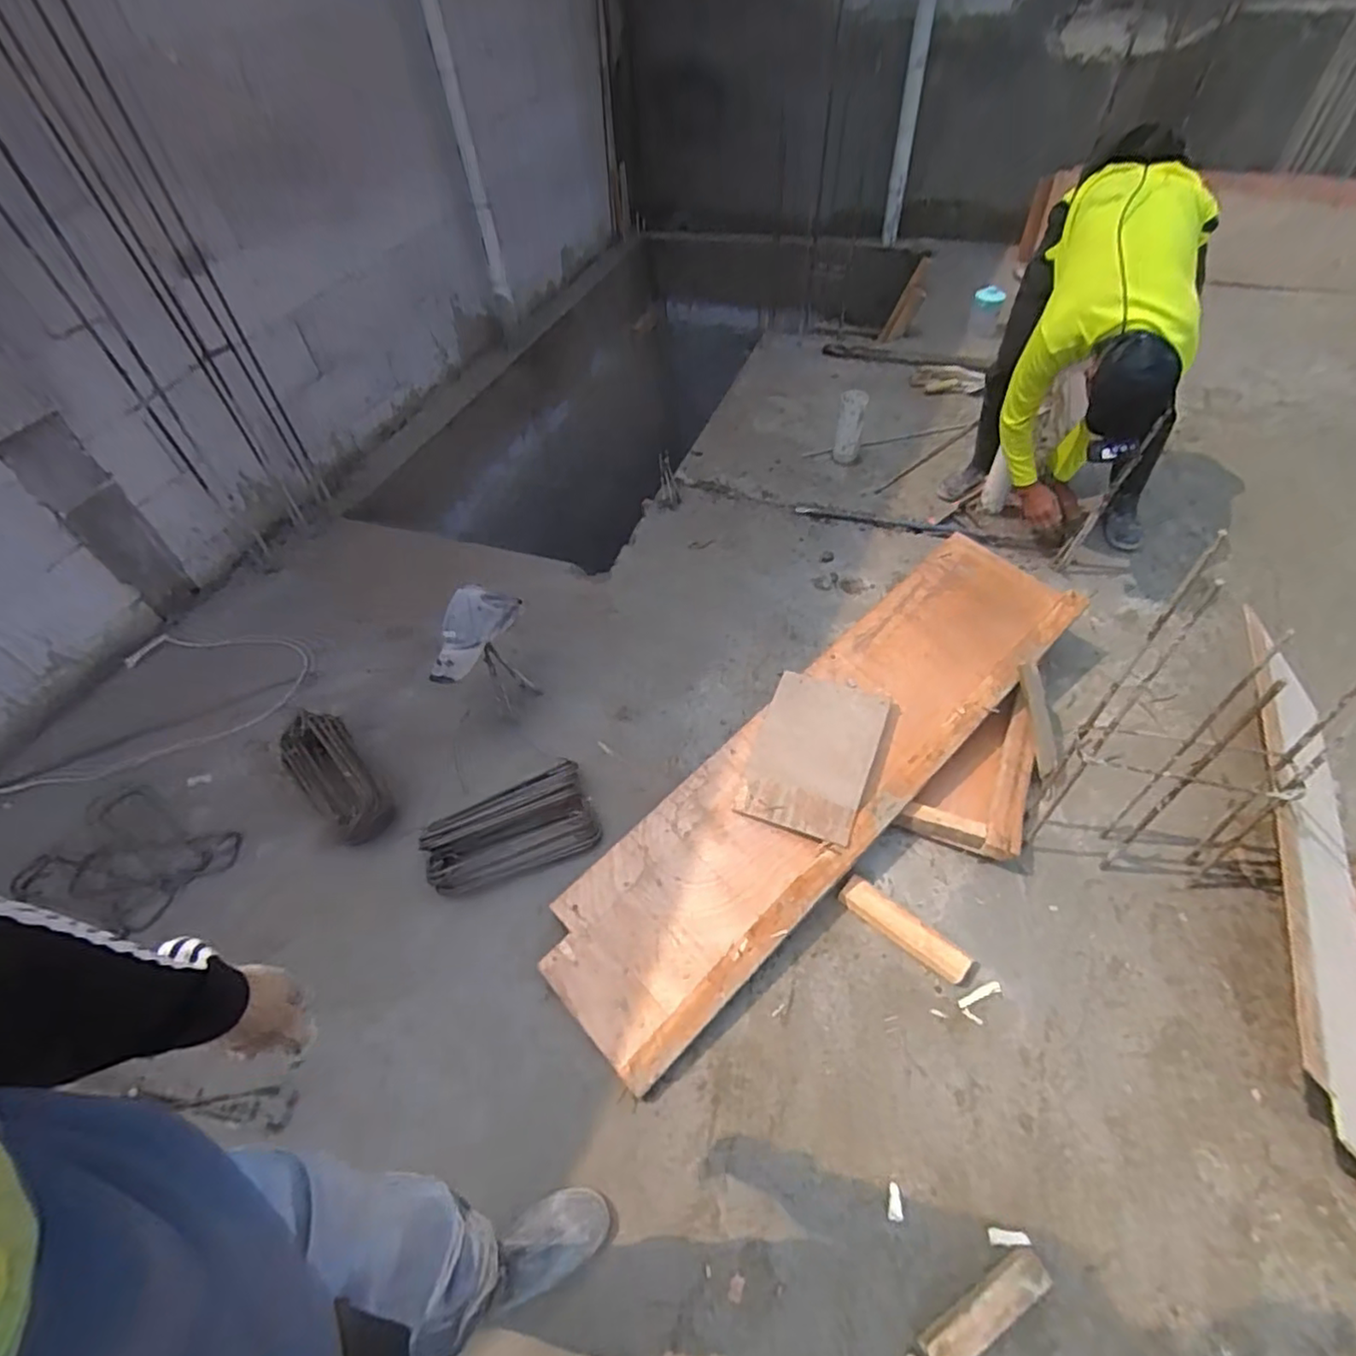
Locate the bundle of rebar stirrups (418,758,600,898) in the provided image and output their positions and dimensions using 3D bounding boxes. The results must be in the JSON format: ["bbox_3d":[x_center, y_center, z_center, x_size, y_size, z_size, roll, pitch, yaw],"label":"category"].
[{"bbox_3d":[-0.383,0.365,1.532,0.386,0.106,0.188,-20,51,-13],"label":"bundle of rebar stirrups"}]

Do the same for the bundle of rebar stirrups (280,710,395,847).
[{"bbox_3d":[-0.864,0.254,1.683,0.162,0.135,0.390,-36,56,-24],"label":"bundle of rebar stirrups"}]

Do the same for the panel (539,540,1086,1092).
[{"bbox_3d":[0.368,0.179,1.570,1.598,0.080,0.418,-40,55,-21],"label":"panel"}]

